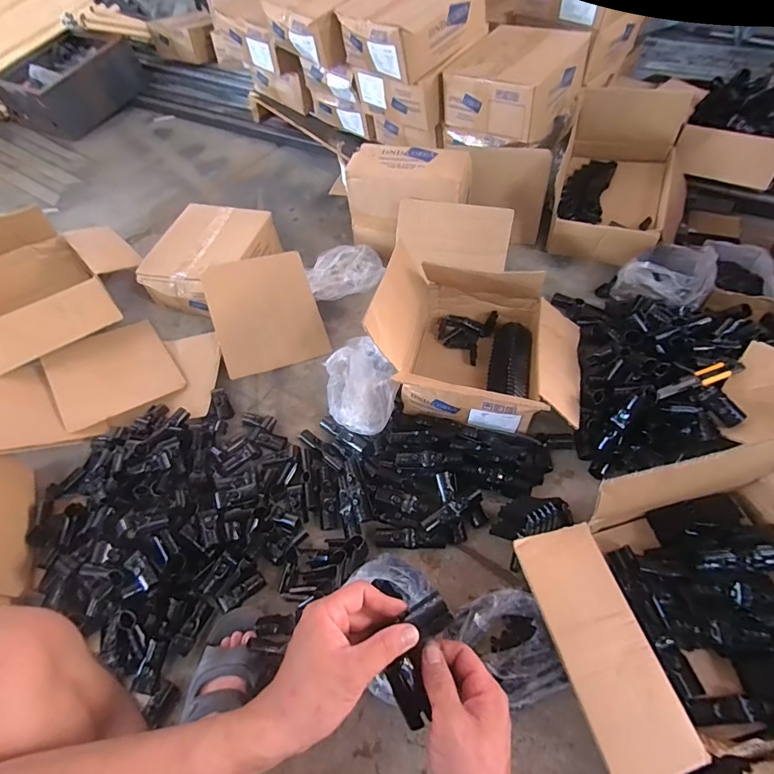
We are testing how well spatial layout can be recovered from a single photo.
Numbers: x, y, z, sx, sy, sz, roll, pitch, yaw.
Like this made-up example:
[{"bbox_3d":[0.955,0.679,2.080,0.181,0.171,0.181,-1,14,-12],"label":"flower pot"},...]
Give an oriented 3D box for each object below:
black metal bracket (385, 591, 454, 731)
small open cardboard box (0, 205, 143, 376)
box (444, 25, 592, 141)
[{"bbox_3d":[0.028,0.245,0.392,0.042,0.025,0.106,14,72,14],"label":"black metal bracket"},{"bbox_3d":[-0.883,-0.251,1.078,0.483,0.193,0.378,-37,59,-21],"label":"small open cardboard box"},{"bbox_3d":[0.364,-0.861,1.215,0.282,0.153,0.336,28,60,23],"label":"box"}]

